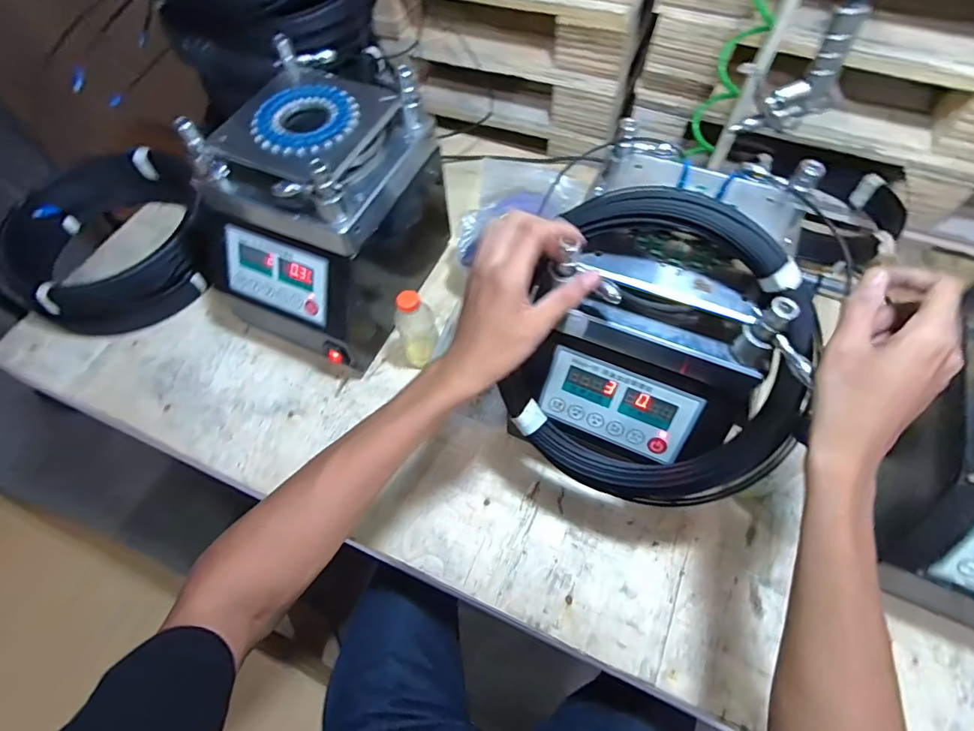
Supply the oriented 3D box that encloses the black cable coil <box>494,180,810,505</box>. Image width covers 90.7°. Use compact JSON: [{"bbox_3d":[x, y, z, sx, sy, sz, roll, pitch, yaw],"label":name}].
[{"bbox_3d":[0.165,-0.001,0.460,0.248,0.282,0.066,27,25,13],"label":"black cable coil"}]

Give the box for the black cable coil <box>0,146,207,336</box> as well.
[{"bbox_3d":[-0.604,-0.201,0.783,0.283,0.100,0.304,-29,64,-12],"label":"black cable coil"}]

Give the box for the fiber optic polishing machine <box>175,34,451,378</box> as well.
[{"bbox_3d":[-0.205,-0.198,0.655,0.227,0.276,0.293,23,65,15],"label":"fiber optic polishing machine"}]

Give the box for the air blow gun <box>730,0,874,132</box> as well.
[{"bbox_3d":[0.289,-0.282,0.437,0.089,0.131,0.029,0,62,3],"label":"air blow gun"}]

